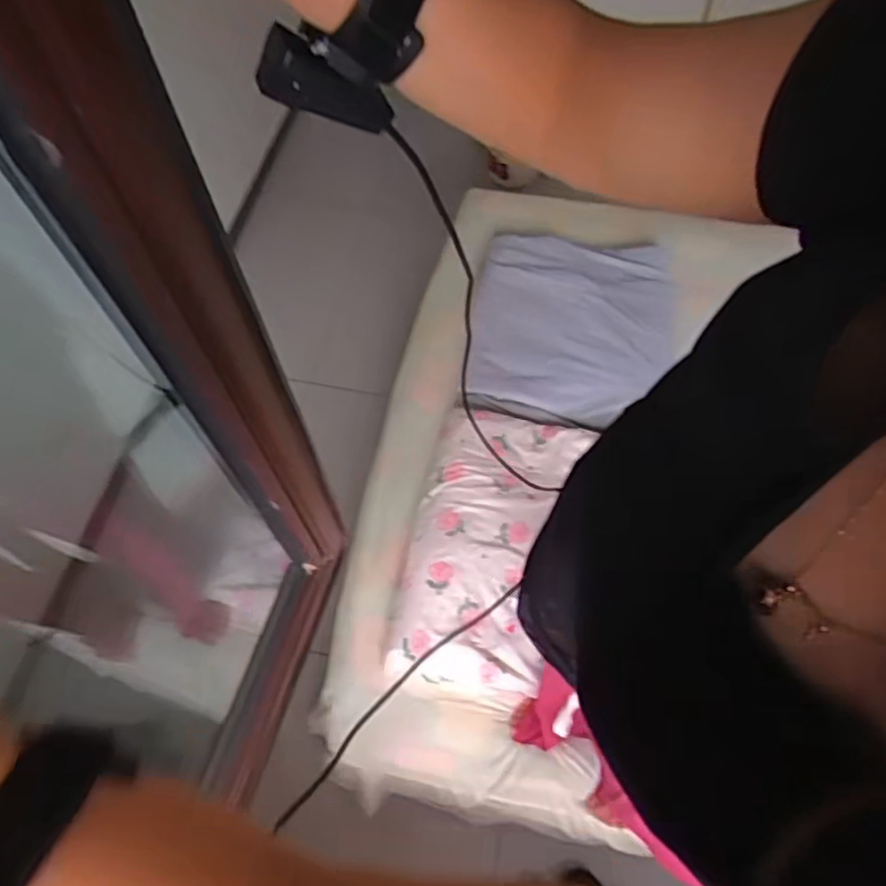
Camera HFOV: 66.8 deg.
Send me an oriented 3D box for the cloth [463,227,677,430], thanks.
[{"bbox_3d":[0.307,-0.293,1.614,0.466,0.033,0.561,10,62,6],"label":"cloth"}]

